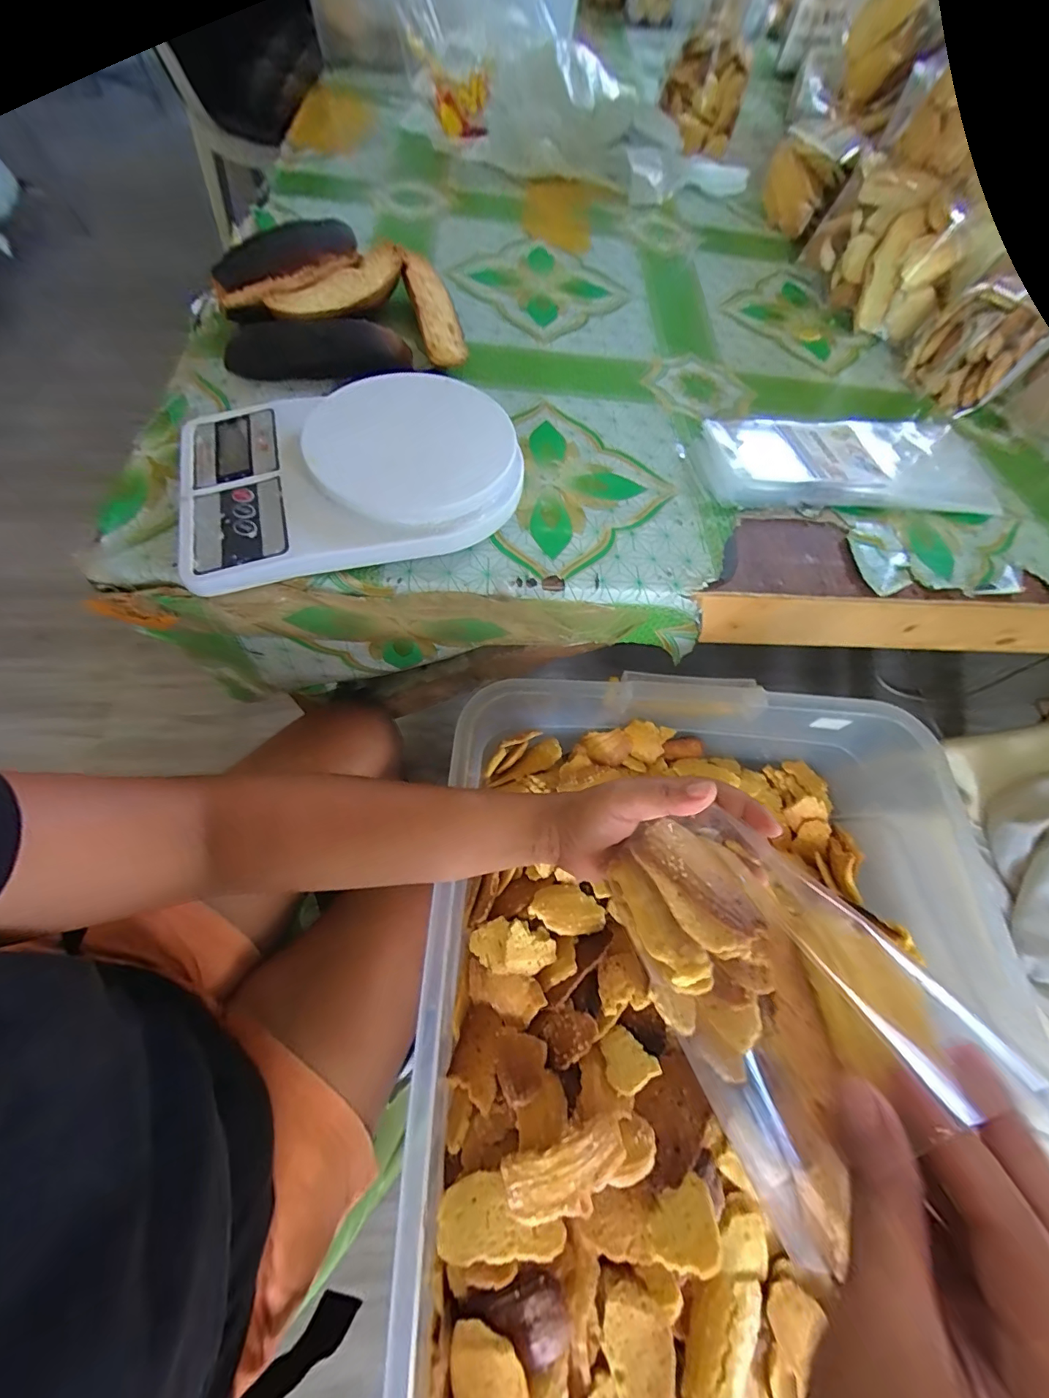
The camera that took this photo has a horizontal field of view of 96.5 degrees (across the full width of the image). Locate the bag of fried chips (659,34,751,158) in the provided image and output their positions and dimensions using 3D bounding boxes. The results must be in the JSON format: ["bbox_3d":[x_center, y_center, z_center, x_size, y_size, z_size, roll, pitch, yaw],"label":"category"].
[{"bbox_3d":[0.222,-0.749,0.590,0.091,0.101,0.045,-11,68,-10],"label":"bag of fried chips"}]

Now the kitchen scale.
[{"bbox_3d":[-0.119,-0.159,0.317,0.223,0.039,0.159,-13,64,-11],"label":"kitchen scale"}]

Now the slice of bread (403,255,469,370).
[{"bbox_3d":[-0.078,-0.340,0.412,0.040,0.026,0.131,-11,63,-10],"label":"slice of bread"}]

